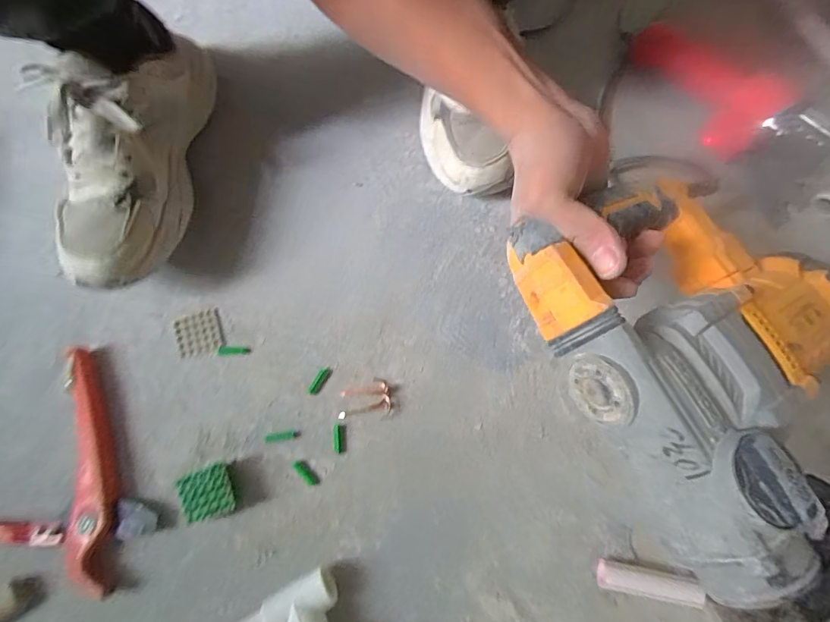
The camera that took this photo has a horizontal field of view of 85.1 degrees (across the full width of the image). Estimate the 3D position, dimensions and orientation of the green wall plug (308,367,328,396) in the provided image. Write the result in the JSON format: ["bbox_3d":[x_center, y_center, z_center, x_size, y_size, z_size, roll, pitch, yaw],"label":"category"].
[{"bbox_3d":[-0.092,0.066,0.426,0.009,0.004,0.028,27,76,9],"label":"green wall plug"}]

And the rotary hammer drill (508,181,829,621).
[{"bbox_3d":[0.218,0.049,0.278,0.215,0.082,0.318,-30,75,-7],"label":"rotary hammer drill"}]

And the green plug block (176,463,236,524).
[{"bbox_3d":[-0.177,0.159,0.393,0.041,0.028,0.040,-21,74,-5],"label":"green plug block"}]

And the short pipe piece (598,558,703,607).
[{"bbox_3d":[0.187,0.218,0.365,0.076,0.022,0.020,8,74,4],"label":"short pipe piece"}]

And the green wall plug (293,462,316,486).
[{"bbox_3d":[-0.098,0.144,0.401,0.008,0.004,0.026,-42,76,-10],"label":"green wall plug"}]

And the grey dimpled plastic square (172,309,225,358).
[{"bbox_3d":[-0.212,0.023,0.443,0.045,0.004,0.045,-18,74,-4],"label":"grey dimpled plastic square"}]

